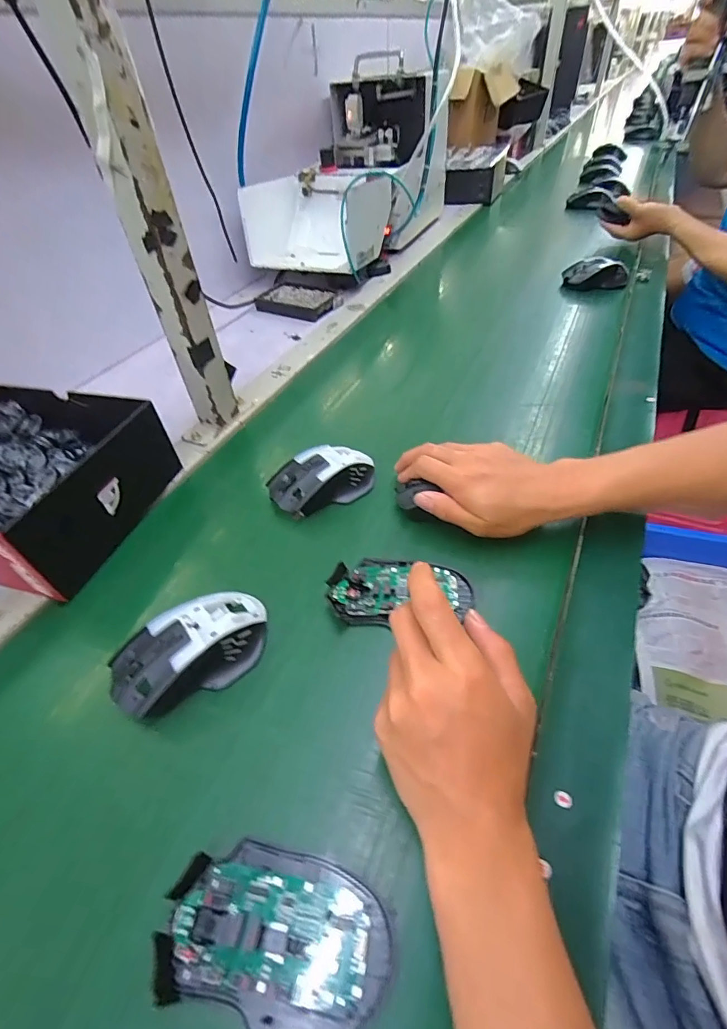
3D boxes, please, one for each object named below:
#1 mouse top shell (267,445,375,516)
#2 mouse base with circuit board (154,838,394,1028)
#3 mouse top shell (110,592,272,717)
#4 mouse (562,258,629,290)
[{"bbox_3d":[-0.039,-0.040,0.462,0.115,0.038,0.064,-22,47,-18],"label":"mouse top shell"},{"bbox_3d":[-0.045,0.214,0.226,0.111,0.017,0.071,13,49,16],"label":"mouse base with circuit board"},{"bbox_3d":[-0.128,0.098,0.334,0.117,0.036,0.068,-28,49,-23],"label":"mouse top shell"},{"bbox_3d":[0.406,-0.420,0.778,0.110,0.038,0.059,-10,43,-7],"label":"mouse"}]

